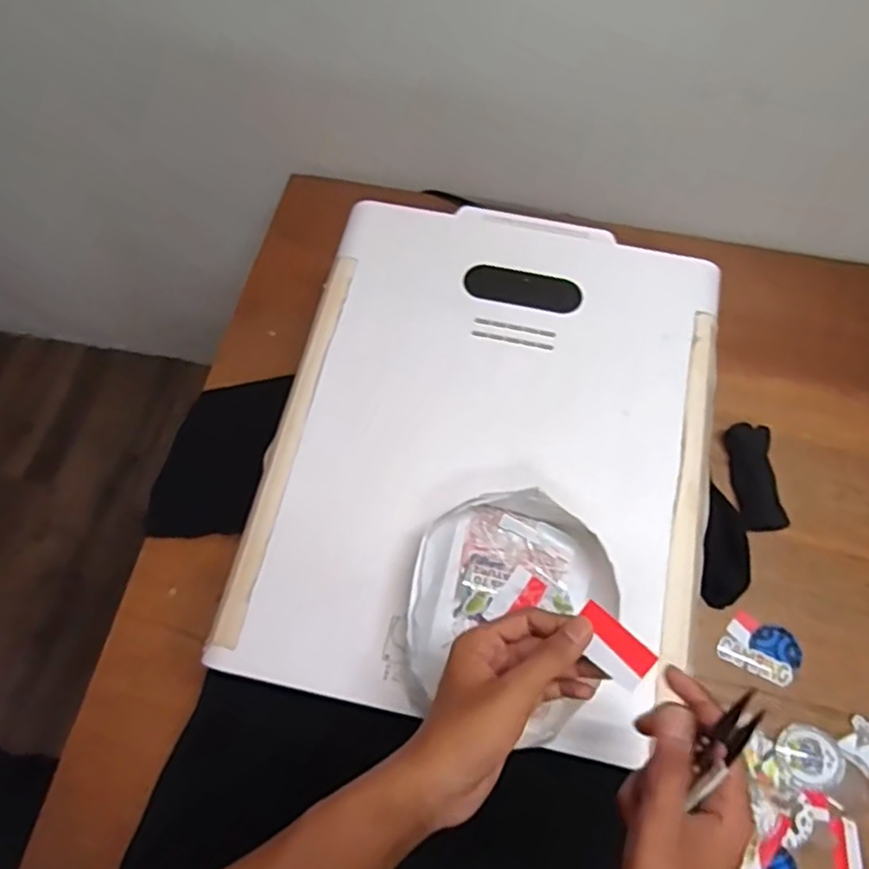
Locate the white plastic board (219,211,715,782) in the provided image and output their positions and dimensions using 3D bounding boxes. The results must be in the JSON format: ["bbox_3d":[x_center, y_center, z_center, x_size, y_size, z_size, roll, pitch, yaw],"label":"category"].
[{"bbox_3d":[0.056,0.003,0.628,0.394,0.029,0.496,11,67,4],"label":"white plastic board"}]

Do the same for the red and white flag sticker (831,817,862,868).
[{"bbox_3d":[0.393,0.396,0.639,0.027,0.004,0.051,10,60,4],"label":"red and white flag sticker"}]

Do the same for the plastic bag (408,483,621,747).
[{"bbox_3d":[0.059,0.142,0.547,0.155,0.050,0.185,11,67,4],"label":"plastic bag"}]

